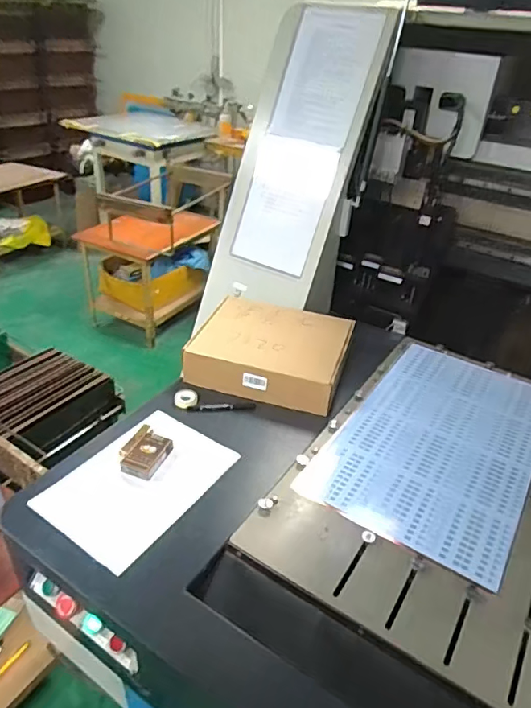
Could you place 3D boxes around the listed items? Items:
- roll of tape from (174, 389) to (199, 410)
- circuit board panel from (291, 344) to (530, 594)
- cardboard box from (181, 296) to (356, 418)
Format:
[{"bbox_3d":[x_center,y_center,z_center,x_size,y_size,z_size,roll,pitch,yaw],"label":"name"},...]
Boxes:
[{"bbox_3d":[-0.165,0.093,1.079,0.048,0.017,0.048,3,34,-2],"label":"roll of tape"},{"bbox_3d":[0.348,0.159,1.017,0.340,0.011,0.575,22,38,26],"label":"circuit board panel"},{"bbox_3d":[0.015,-0.010,1.169,0.331,0.083,0.285,12,35,12],"label":"cardboard box"}]

